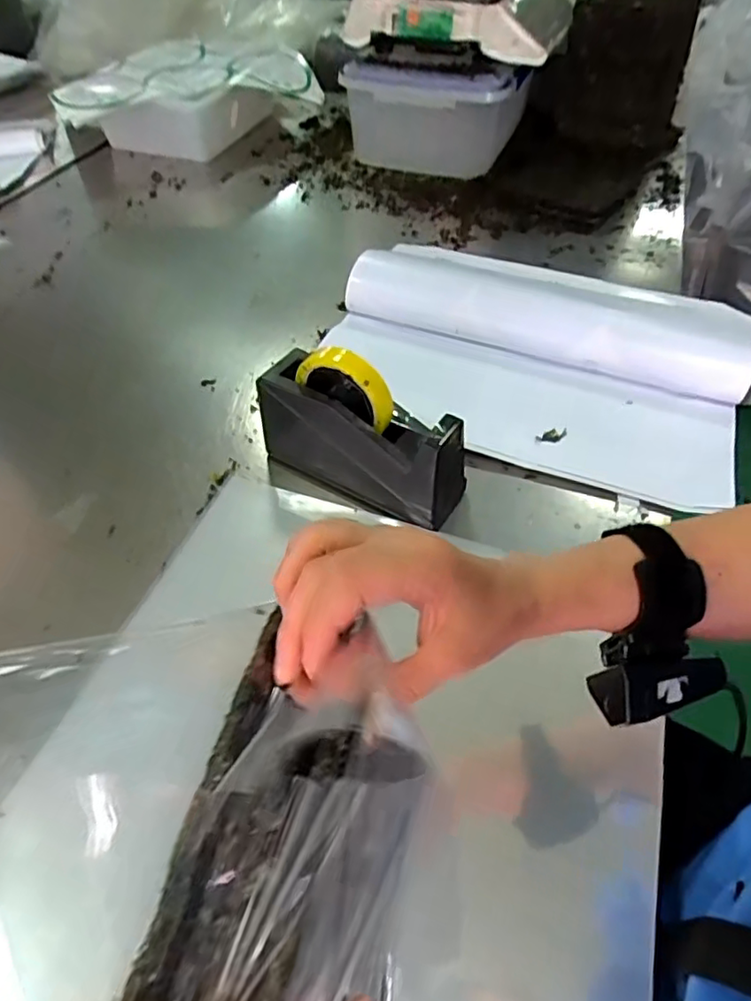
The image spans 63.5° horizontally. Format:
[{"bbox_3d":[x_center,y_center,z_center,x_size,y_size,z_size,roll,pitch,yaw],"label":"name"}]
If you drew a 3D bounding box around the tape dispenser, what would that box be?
[{"bbox_3d":[-0.016,-0.066,0.569,0.204,0.123,0.066,21,52,18],"label":"tape dispenser"}]

